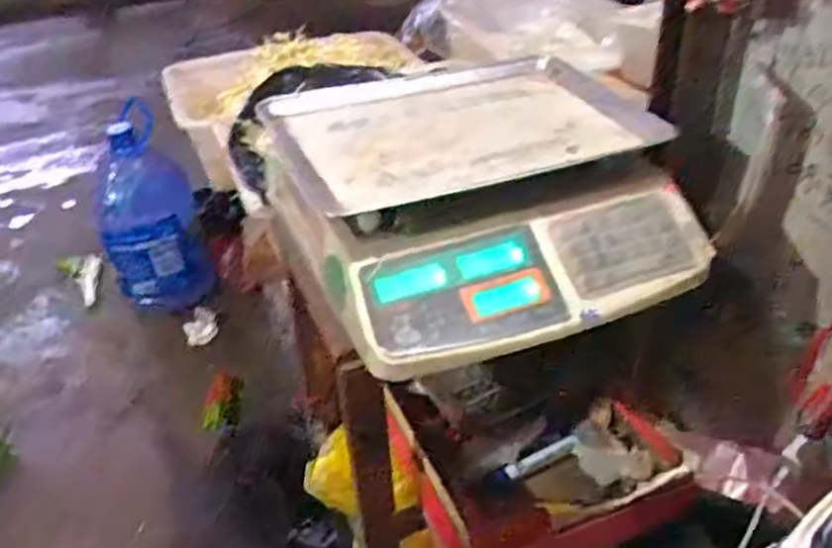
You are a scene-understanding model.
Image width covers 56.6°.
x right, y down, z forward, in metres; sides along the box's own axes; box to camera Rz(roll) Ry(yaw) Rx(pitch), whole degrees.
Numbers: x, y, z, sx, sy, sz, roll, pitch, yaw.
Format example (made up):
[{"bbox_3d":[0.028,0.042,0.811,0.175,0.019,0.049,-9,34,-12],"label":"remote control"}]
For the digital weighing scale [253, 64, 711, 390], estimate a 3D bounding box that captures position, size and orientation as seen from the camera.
[{"bbox_3d":[0.062,-0.089,0.729,0.362,0.105,0.362,-18,39,-20],"label":"digital weighing scale"}]

